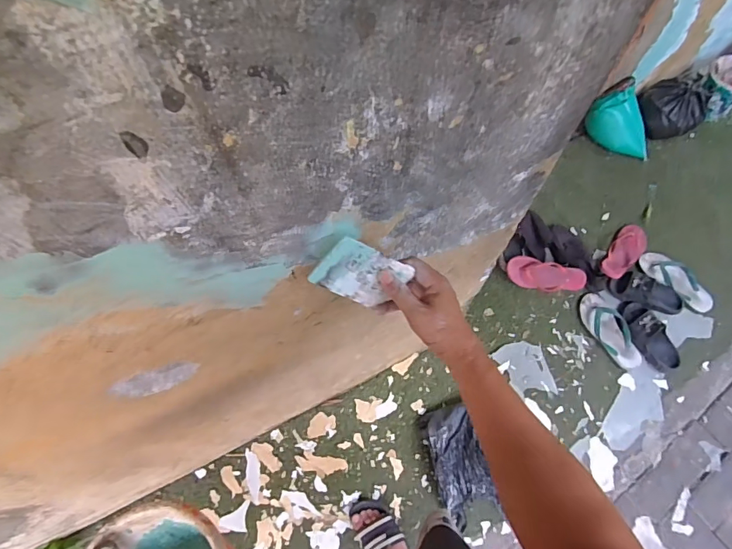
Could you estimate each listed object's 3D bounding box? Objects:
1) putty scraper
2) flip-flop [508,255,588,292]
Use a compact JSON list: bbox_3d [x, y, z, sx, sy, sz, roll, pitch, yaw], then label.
[{"bbox_3d":[-0.007,0.001,0.521,0.097,0.077,0.005,23,36,-30],"label":"putty scraper"},{"bbox_3d":[0.587,0.006,1.455,0.246,0.033,0.094,12,73,2],"label":"flip-flop"}]

